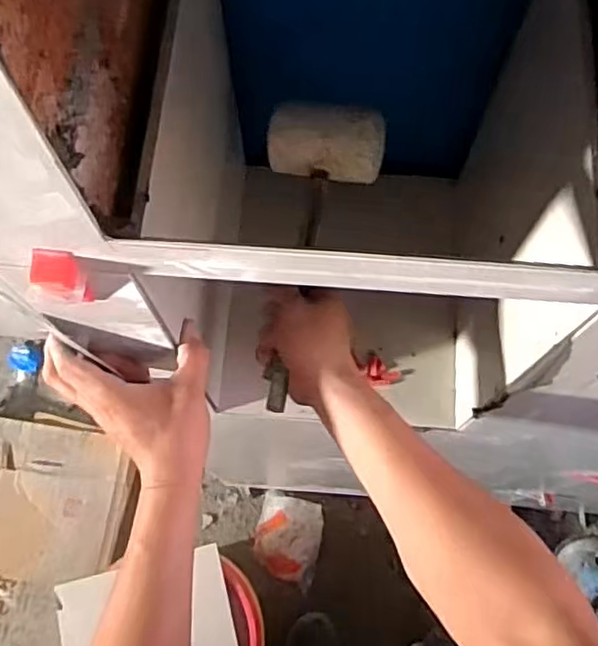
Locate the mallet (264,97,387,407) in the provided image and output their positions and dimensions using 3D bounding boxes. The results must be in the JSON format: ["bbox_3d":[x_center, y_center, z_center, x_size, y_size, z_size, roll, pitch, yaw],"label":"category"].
[{"bbox_3d":[0.005,-0.058,0.599,0.104,0.055,0.271,10,81,4],"label":"mallet"}]

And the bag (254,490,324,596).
[{"bbox_3d":[-0.024,0.471,1.466,0.143,0.072,0.178,13,72,5],"label":"bag"}]

